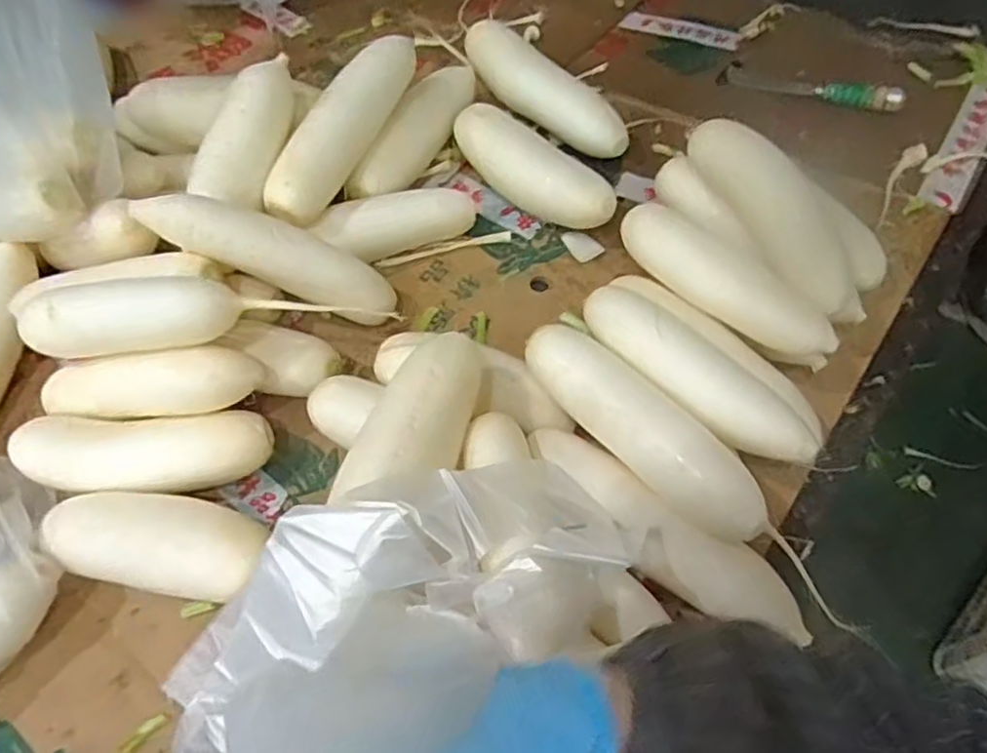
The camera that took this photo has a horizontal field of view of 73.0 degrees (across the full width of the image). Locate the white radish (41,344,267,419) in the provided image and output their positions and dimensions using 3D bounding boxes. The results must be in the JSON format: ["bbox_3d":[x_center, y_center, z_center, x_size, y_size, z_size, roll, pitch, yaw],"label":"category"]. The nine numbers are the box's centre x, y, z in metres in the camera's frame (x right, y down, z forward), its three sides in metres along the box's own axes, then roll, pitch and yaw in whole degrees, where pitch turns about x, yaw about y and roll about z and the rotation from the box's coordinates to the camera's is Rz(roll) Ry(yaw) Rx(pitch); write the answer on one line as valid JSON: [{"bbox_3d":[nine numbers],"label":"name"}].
[{"bbox_3d":[-0.306,0.004,0.573,0.203,0.052,0.051,-7,57,0],"label":"white radish"}]

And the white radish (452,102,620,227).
[{"bbox_3d":[0.038,-0.224,0.709,0.065,0.052,0.209,-38,62,-18],"label":"white radish"}]

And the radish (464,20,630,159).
[{"bbox_3d":[0.056,-0.337,0.777,0.053,0.063,0.236,-38,62,-18],"label":"radish"}]

